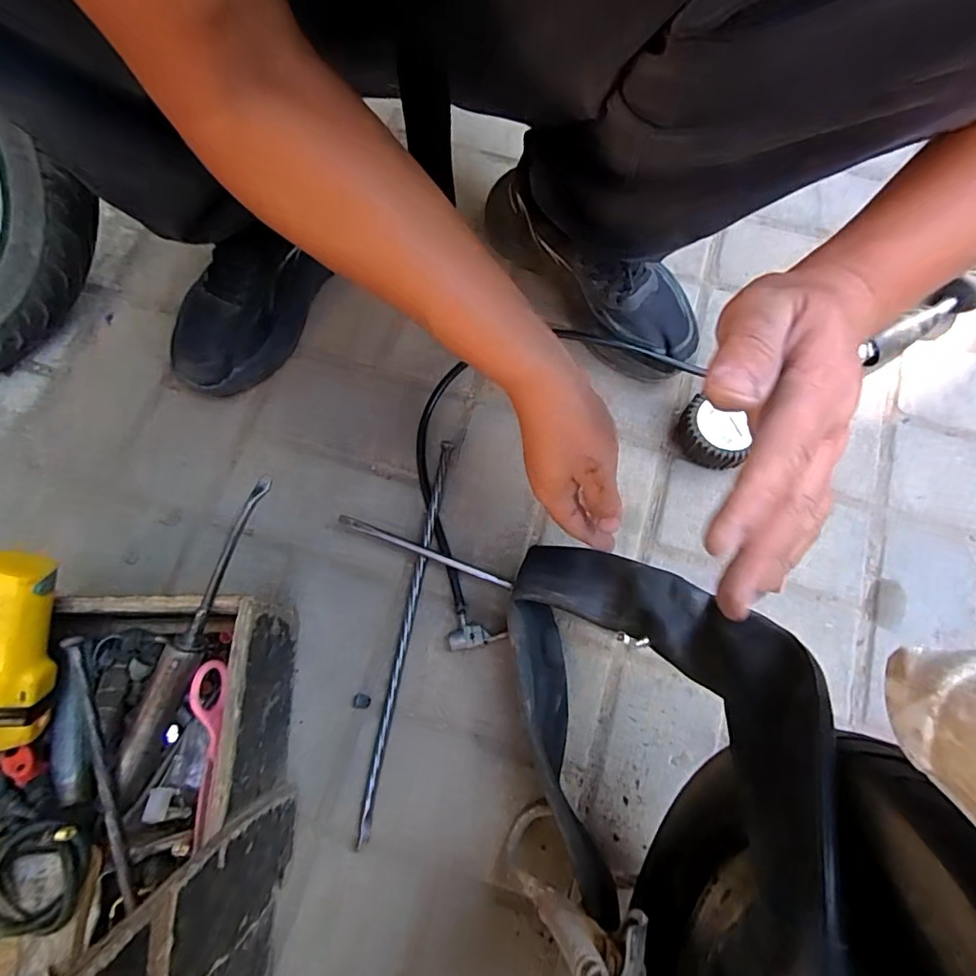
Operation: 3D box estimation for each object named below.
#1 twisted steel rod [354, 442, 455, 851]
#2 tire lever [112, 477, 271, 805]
[{"bbox_3d":[-0.071,0.121,0.461,0.011,0.012,0.342,10,74,3],"label":"twisted steel rod"},{"bbox_3d":[-0.211,0.106,0.373,0.021,0.021,0.243,23,89,6],"label":"tire lever"}]

